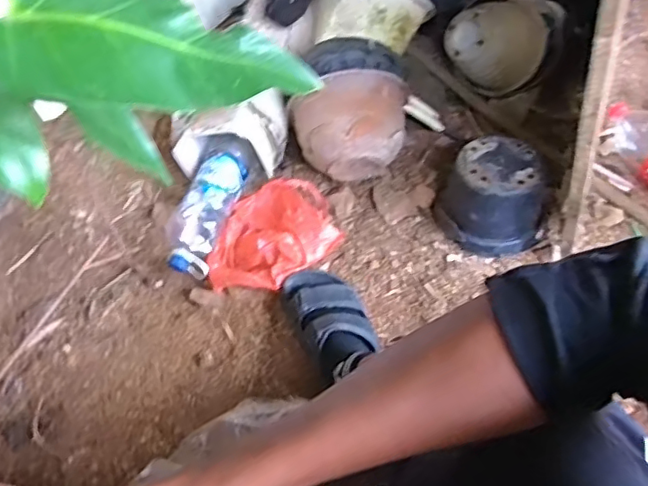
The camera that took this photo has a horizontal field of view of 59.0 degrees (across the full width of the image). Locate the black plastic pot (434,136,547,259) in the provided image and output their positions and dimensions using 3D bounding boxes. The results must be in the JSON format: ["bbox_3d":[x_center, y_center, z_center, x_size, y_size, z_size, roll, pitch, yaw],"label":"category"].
[{"bbox_3d":[0.279,-0.073,0.928,0.156,0.126,0.149,-1,52,1],"label":"black plastic pot"}]

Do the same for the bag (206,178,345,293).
[{"bbox_3d":[-0.093,-0.014,0.974,0.241,0.058,0.175,-35,58,-23],"label":"bag"}]

